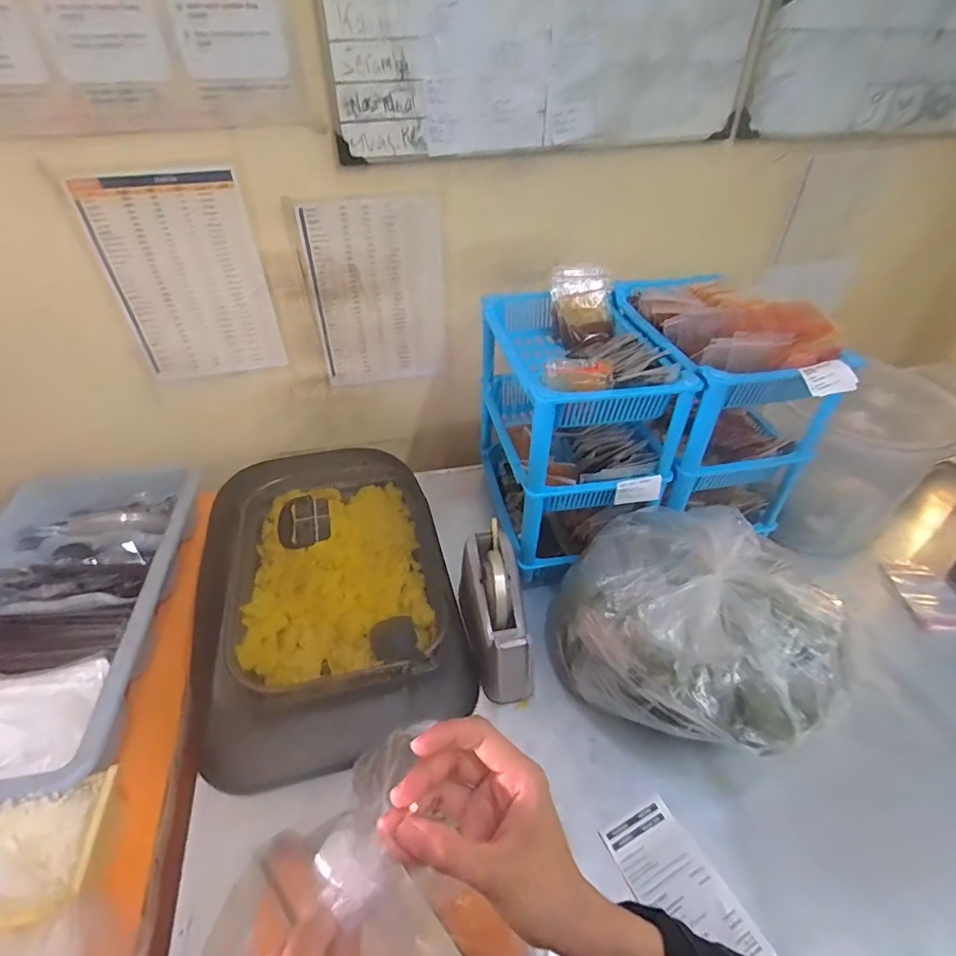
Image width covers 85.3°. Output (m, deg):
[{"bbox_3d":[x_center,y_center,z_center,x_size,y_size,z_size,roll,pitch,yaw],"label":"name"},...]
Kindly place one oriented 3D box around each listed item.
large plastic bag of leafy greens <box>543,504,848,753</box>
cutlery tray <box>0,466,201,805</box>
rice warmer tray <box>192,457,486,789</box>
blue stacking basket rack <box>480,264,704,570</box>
[{"bbox_3d":[0.244,0.161,0.584,0.302,0.189,0.229,16,43,17],"label":"large plastic bag of leafy greens"},{"bbox_3d":[-0.548,0.157,0.661,0.290,0.072,0.495,-5,41,-7],"label":"cutlery tray"},{"bbox_3d":[-0.210,0.136,0.718,0.334,0.120,0.468,-13,43,-15],"label":"rice warmer tray"},{"bbox_3d":[0.129,-0.080,0.754,0.200,0.313,0.305,-8,42,-10],"label":"blue stacking basket rack"}]

